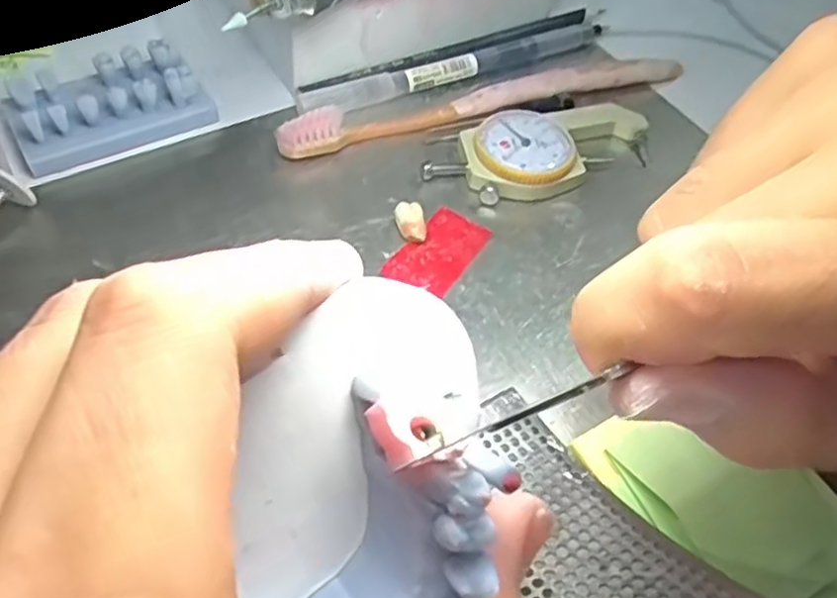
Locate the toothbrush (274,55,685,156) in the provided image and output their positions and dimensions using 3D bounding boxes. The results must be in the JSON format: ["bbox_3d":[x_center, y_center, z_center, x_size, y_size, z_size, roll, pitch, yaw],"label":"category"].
[{"bbox_3d":[0.033,-0.082,0.276,0.180,0.012,0.012,-16,57,-17],"label":"toothbrush"}]

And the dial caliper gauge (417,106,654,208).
[{"bbox_3d":[0.049,-0.058,0.263,0.091,0.010,0.040,-26,61,-23],"label":"dial caliper gauge"}]

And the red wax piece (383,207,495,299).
[{"bbox_3d":[0.007,-0.017,0.233,0.022,0.004,0.037,32,57,16],"label":"red wax piece"}]

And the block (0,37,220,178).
[{"bbox_3d":[-0.115,-0.073,0.255,0.067,0.019,0.034,-23,60,-21],"label":"block"}]

